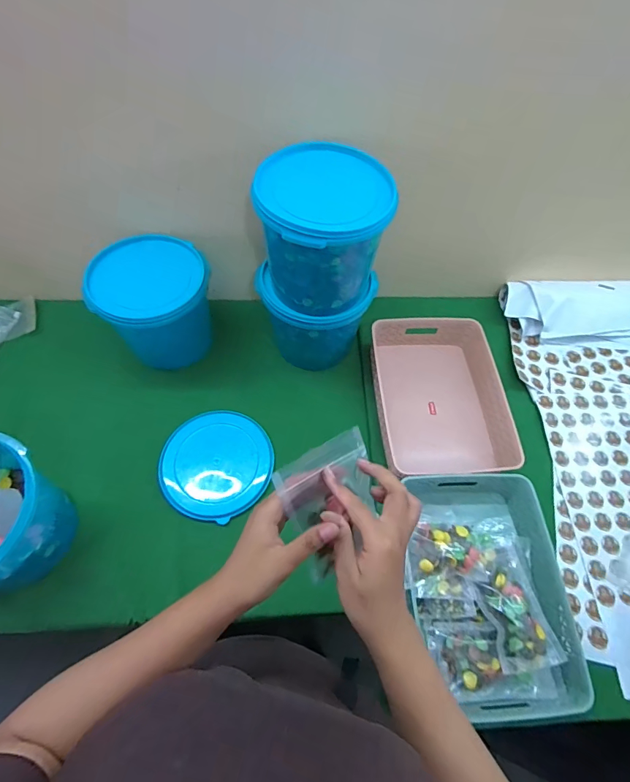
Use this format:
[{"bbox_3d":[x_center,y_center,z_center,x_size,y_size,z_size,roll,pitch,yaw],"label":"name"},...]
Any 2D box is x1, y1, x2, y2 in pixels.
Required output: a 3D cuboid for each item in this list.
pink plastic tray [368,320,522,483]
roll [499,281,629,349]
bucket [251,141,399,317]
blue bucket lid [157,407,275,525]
[{"bbox_3d":[0.235,0.008,0.788,0.235,0.084,0.315,-2,64,-2],"label":"pink plastic tray"},{"bbox_3d":[0.622,-0.178,0.891,0.389,0.059,0.153,4,64,1],"label":"roll"},{"bbox_3d":[0.014,-0.248,0.653,0.190,0.170,0.180,1,62,-2],"label":"bucket"},{"bbox_3d":[-0.181,0.132,0.749,0.196,0.028,0.192,1,64,-1],"label":"blue bucket lid"}]

